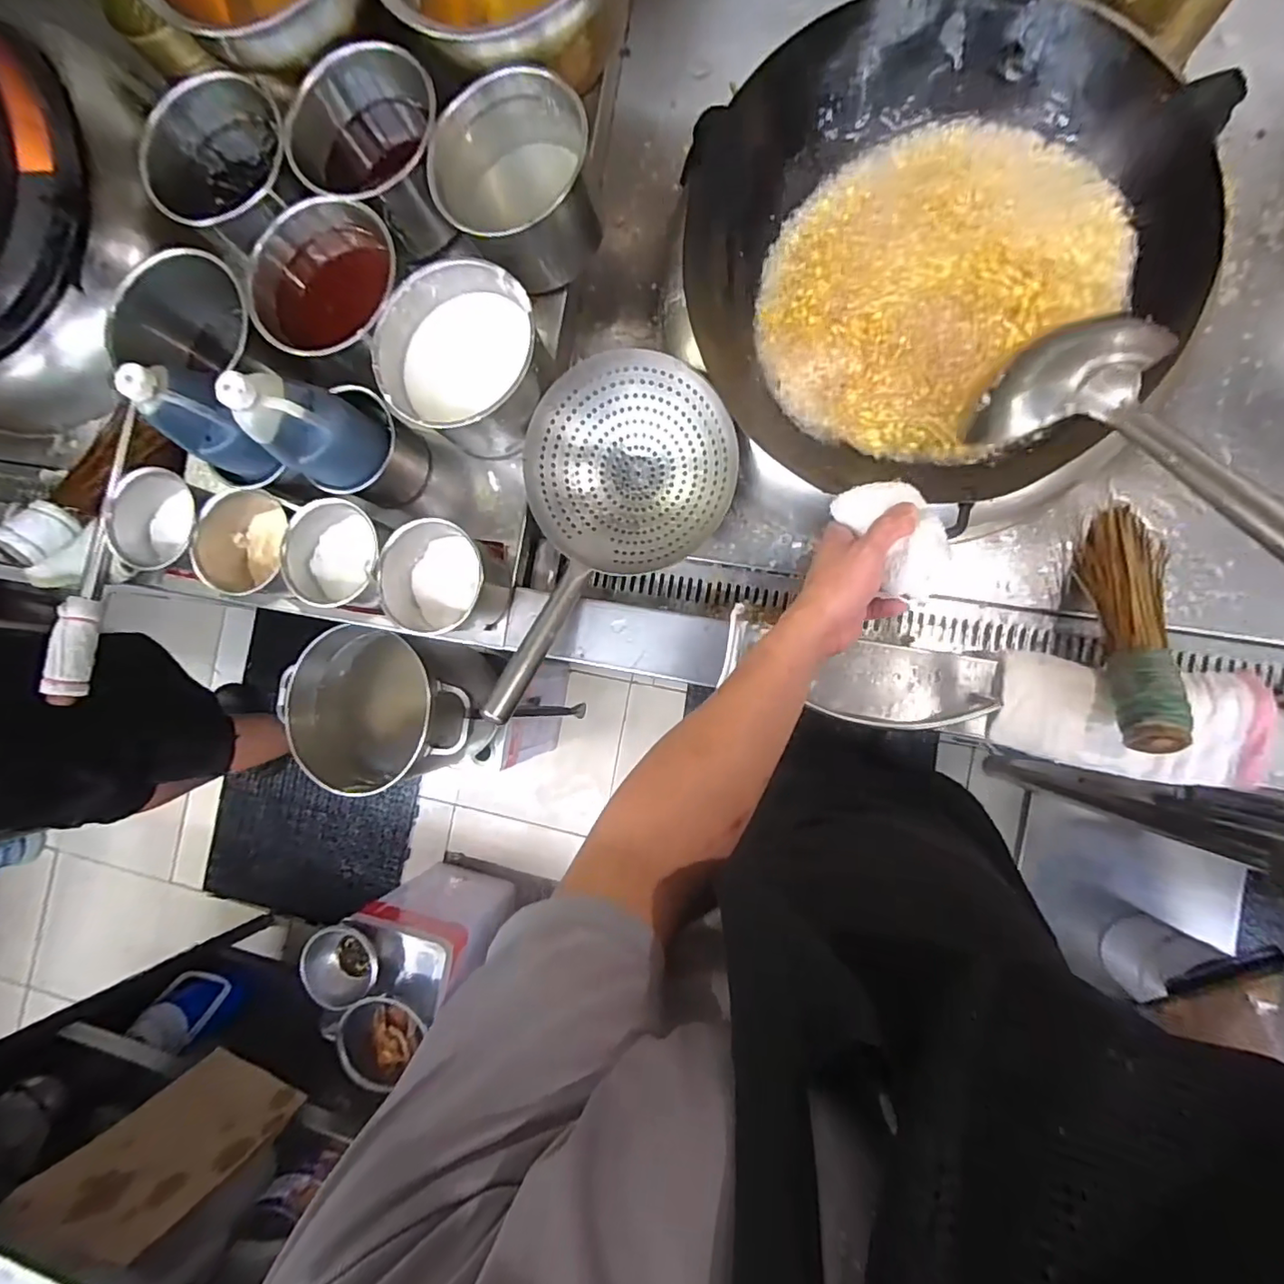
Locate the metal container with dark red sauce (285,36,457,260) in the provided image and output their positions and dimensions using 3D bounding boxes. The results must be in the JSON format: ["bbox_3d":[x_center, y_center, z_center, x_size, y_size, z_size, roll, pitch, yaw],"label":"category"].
[{"bbox_3d":[-0.293,-0.551,0.650,0.175,0.129,0.144,14,89,10],"label":"metal container with dark red sauce"}]

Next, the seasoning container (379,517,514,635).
[{"bbox_3d":[-0.215,-0.065,0.649,0.115,0.110,0.117,-1,86,9],"label":"seasoning container"}]

